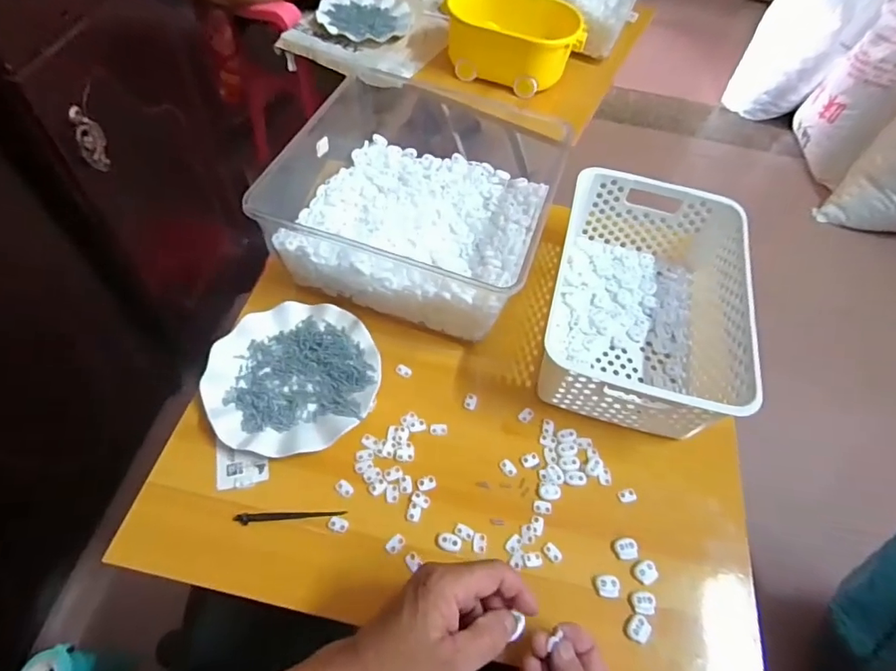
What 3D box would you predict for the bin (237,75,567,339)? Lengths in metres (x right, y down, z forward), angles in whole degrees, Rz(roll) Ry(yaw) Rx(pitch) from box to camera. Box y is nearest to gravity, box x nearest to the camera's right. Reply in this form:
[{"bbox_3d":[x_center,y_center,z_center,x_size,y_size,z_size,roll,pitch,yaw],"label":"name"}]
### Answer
[{"bbox_3d":[-0.033,-0.159,0.634,0.298,0.140,0.286,17,57,5],"label":"bin"}]

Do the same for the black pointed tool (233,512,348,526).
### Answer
[{"bbox_3d":[-0.151,0.175,0.483,0.102,0.005,0.010,0,57,-6],"label":"black pointed tool"}]

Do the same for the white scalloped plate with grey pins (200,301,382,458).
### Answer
[{"bbox_3d":[-0.170,0.046,0.557,0.178,0.022,0.177,3,56,-4],"label":"white scalloped plate with grey pins"}]

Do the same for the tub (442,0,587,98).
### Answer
[{"bbox_3d":[0.114,-0.524,0.887,0.241,0.112,0.125,22,57,8],"label":"tub"}]

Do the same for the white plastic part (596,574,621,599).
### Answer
[{"bbox_3d":[0.150,0.234,0.469,0.021,0.007,0.020,11,56,1],"label":"white plastic part"}]

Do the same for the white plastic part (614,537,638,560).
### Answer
[{"bbox_3d":[0.172,0.205,0.484,0.017,0.011,0.021,-8,58,-11],"label":"white plastic part"}]

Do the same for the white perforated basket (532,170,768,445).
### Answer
[{"bbox_3d":[0.228,-0.042,0.595,0.204,0.108,0.305,16,57,5],"label":"white perforated basket"}]

